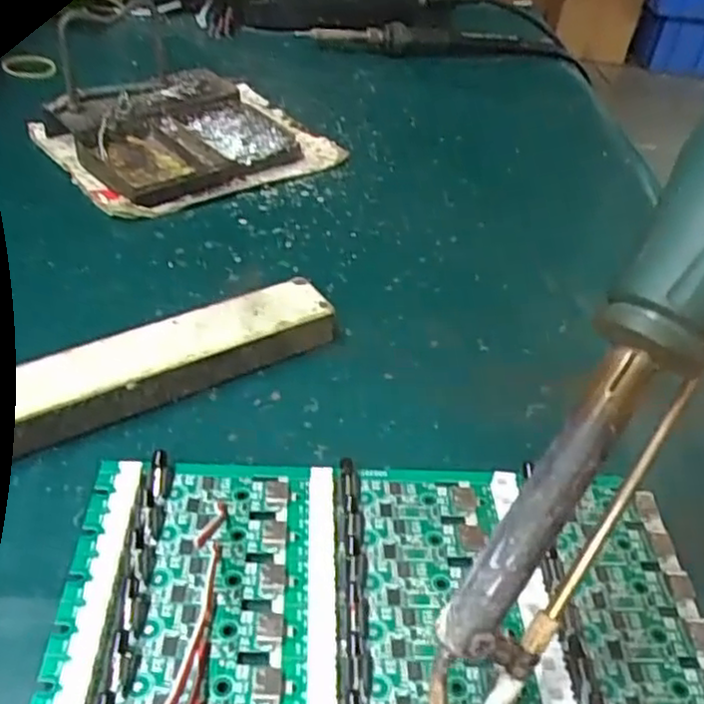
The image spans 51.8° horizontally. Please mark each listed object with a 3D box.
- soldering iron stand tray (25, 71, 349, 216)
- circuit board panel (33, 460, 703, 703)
[{"bbox_3d":[-0.094,-0.128,0.424,0.153,0.032,0.105,-23,48,-31],"label":"soldering iron stand tray"},{"bbox_3d":[0.012,0.074,0.214,0.189,0.008,0.104,2,40,-5],"label":"circuit board panel"}]

